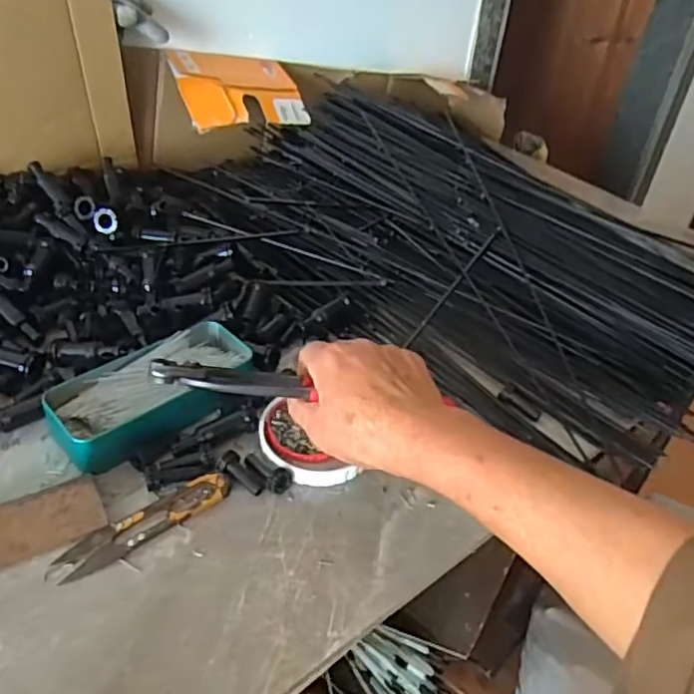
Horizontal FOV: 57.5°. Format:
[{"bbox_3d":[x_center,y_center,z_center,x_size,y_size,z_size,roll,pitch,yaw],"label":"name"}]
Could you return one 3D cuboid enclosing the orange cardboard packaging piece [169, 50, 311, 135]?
[{"bbox_3d":[-0.131,-0.318,0.777,0.157,0.016,0.109,-17,74,-38],"label":"orange cardboard packaging piece"}]

